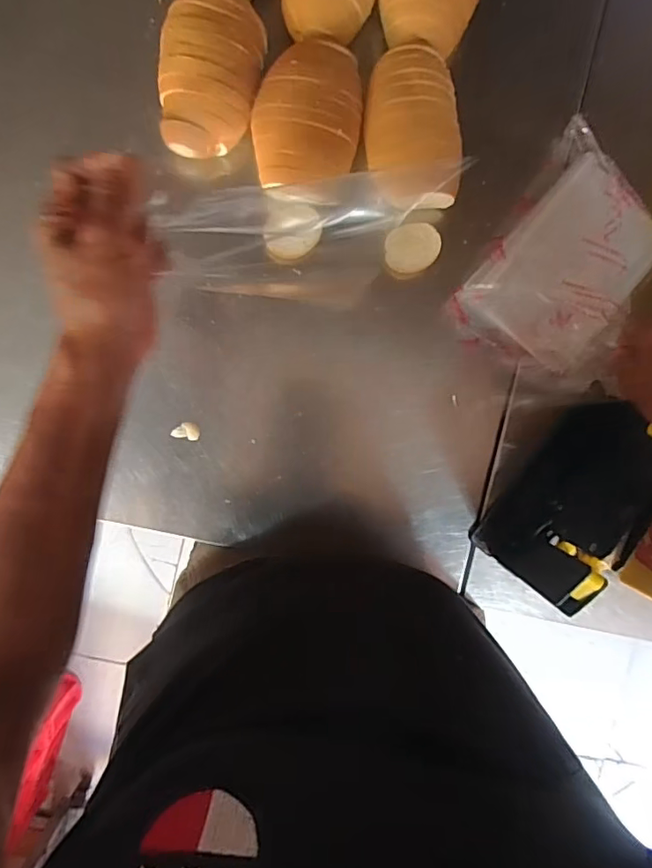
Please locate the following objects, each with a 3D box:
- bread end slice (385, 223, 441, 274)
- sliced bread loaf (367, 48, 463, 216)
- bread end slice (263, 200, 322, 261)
[{"bbox_3d":[0.087,-0.186,0.521,0.051,0.018,0.045,-3,96,-3],"label":"bread end slice"},{"bbox_3d":[0.082,-0.283,0.491,0.088,0.055,0.133,-9,96,-3],"label":"sliced bread loaf"},{"bbox_3d":[-0.033,-0.201,0.515,0.055,0.006,0.053,-4,114,-7],"label":"bread end slice"}]

